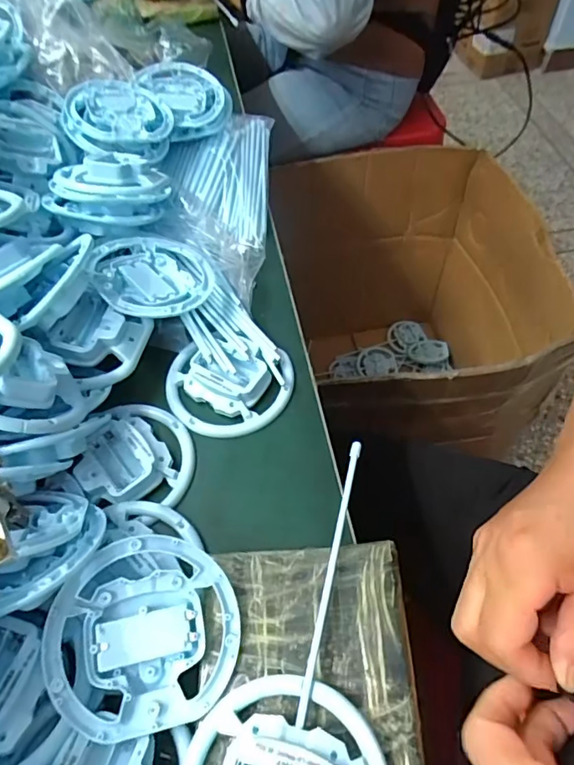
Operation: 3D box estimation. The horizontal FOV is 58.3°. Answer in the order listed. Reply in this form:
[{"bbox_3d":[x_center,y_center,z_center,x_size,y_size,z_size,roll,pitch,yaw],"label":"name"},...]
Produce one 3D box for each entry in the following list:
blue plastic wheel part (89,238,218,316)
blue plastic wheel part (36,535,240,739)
[{"bbox_3d":[-0.117,-0.089,0.436,0.099,0.012,0.099,8,46,-8],"label":"blue plastic wheel part"},{"bbox_3d":[-0.082,0.140,0.293,0.105,0.028,0.095,-16,57,-9],"label":"blue plastic wheel part"}]

